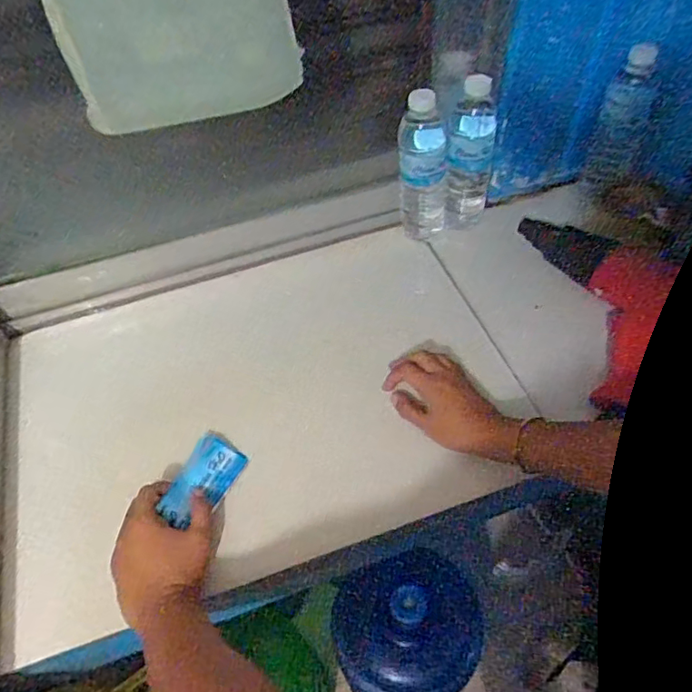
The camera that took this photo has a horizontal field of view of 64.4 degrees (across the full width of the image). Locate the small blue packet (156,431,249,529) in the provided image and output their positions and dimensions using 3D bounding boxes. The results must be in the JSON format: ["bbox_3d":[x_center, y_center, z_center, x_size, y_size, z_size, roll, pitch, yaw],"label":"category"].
[{"bbox_3d":[-0.148,0.141,0.574,0.055,0.011,0.106,26,45,1],"label":"small blue packet"}]

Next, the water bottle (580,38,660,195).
[{"bbox_3d":[0.374,-0.300,0.751,0.061,0.217,0.065,30,60,24],"label":"water bottle"}]

